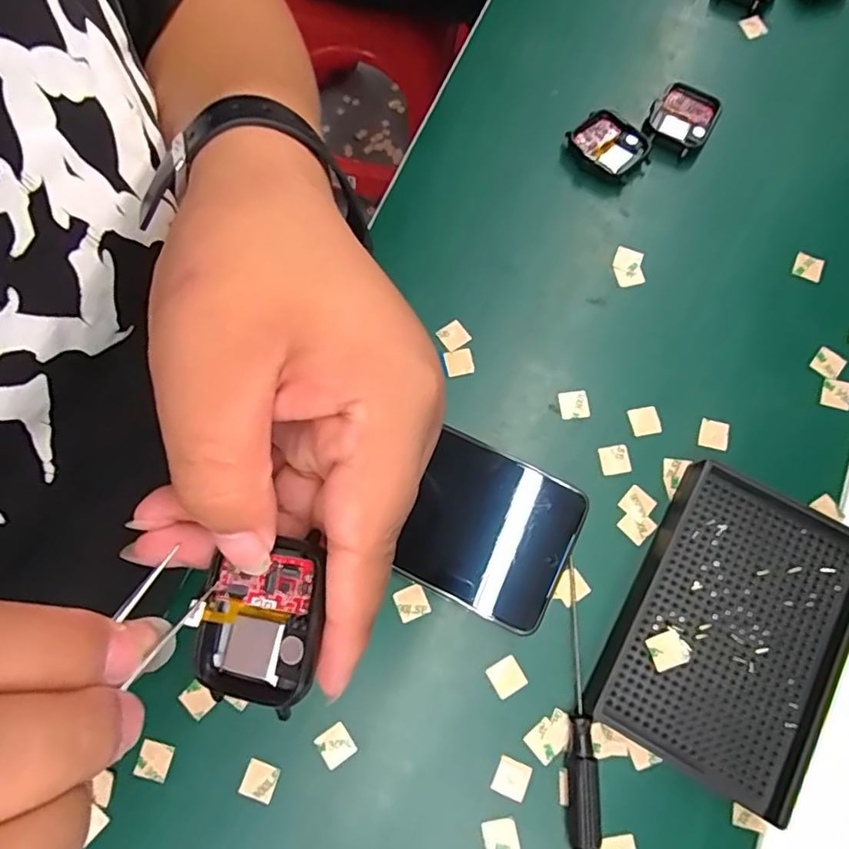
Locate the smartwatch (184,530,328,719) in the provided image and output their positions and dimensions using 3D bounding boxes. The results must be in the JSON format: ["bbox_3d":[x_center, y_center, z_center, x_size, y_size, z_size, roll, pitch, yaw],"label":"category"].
[{"bbox_3d":[-0.046,0.054,0.159,0.037,0.018,0.044,9,75,2],"label":"smartwatch"}]

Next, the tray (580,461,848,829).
[{"bbox_3d":[0.148,0.098,0.275,0.094,0.021,0.134,28,77,7],"label":"tray"}]

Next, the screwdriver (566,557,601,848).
[{"bbox_3d":[0.072,0.132,0.270,0.012,0.013,0.126,1,75,0],"label":"screwdriver"}]

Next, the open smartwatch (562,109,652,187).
[{"bbox_3d":[0.113,-0.171,0.352,0.040,0.010,0.047,-33,78,-9],"label":"open smartwatch"}]

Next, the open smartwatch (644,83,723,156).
[{"bbox_3d":[0.160,-0.189,0.359,0.039,0.012,0.046,28,77,7],"label":"open smartwatch"}]

